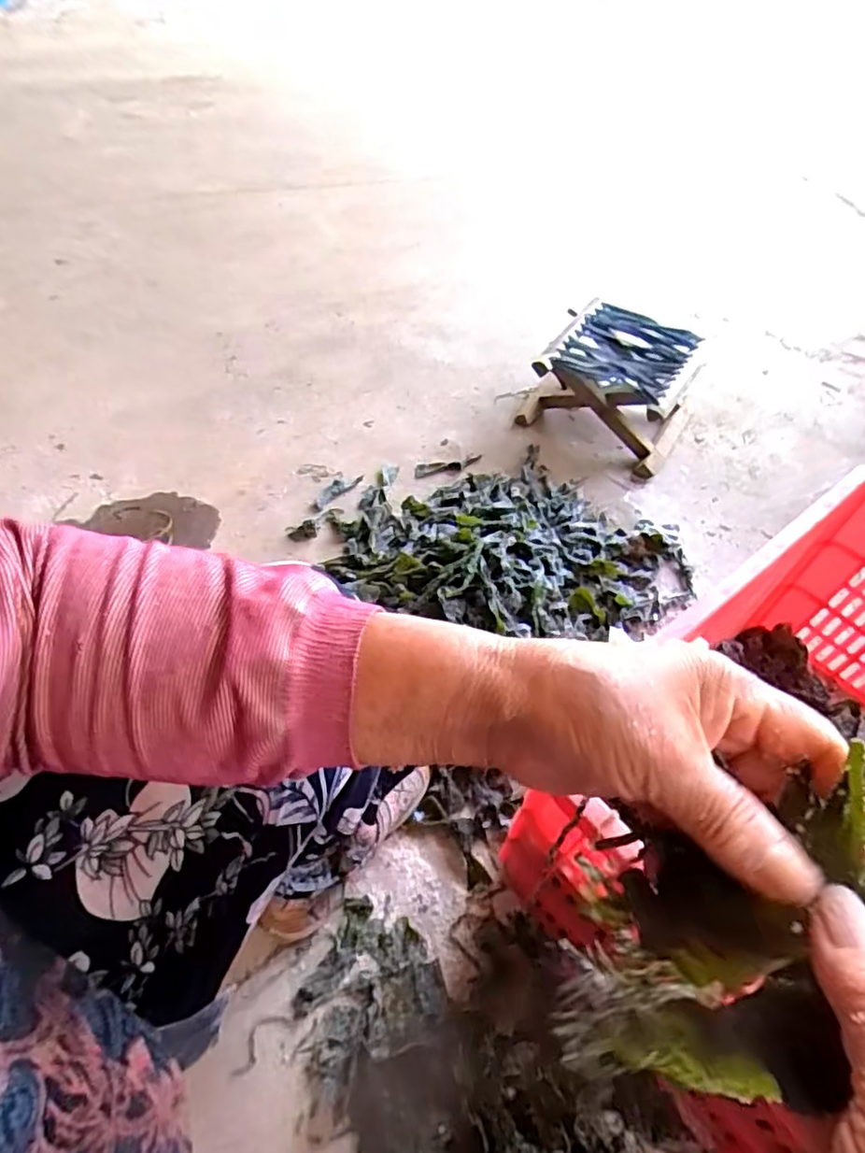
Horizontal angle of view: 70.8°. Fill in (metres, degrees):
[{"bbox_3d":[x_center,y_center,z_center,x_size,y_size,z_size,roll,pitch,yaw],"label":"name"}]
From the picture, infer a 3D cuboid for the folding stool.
[{"bbox_3d":[0.309,-0.320,1.033,0.255,0.138,0.246,32,56,19],"label":"folding stool"}]

